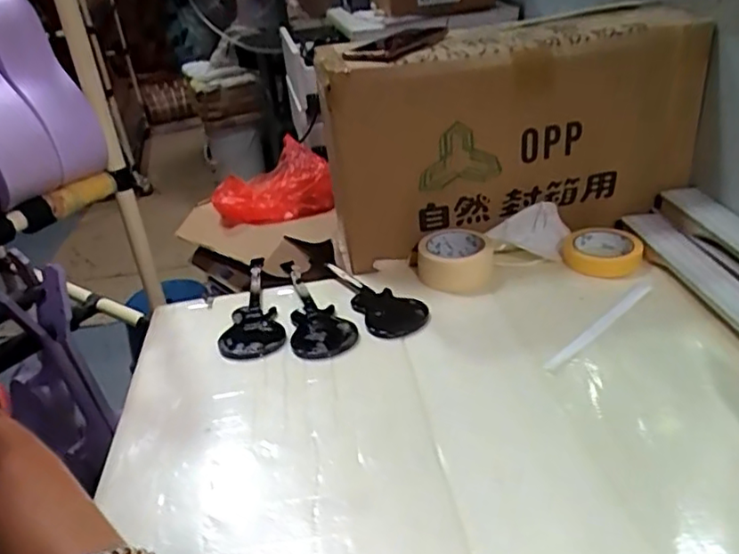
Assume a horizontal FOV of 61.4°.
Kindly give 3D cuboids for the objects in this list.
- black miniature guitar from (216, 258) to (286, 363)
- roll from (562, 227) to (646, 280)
[{"bbox_3d":[-0.162,0.036,0.831,0.078,0.011,0.251,-11,30,-8],"label":"black miniature guitar"},{"bbox_3d":[0.318,-0.036,0.857,0.097,0.030,0.097,-5,30,3],"label":"roll"}]

